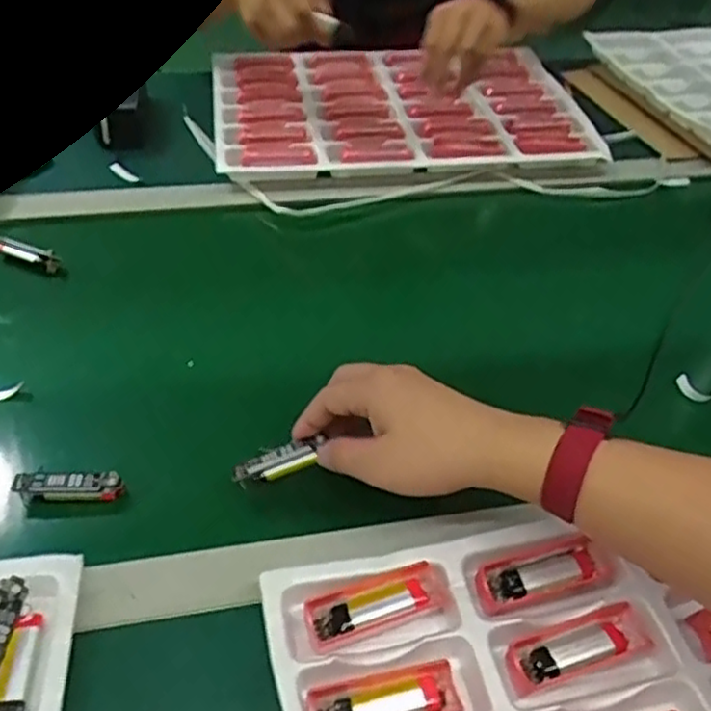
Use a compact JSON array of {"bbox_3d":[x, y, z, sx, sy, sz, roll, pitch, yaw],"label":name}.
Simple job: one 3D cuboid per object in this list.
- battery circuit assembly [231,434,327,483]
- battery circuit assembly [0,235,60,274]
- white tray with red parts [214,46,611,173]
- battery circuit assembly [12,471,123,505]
[{"bbox_3d":[-0.052,0.071,0.473,0.063,0.010,0.022,-19,48,-7],"label":"battery circuit assembly"},{"bbox_3d":[-0.308,-0.096,0.650,0.071,0.021,0.012,21,46,16],"label":"battery circuit assembly"},{"bbox_3d":[0.049,-0.323,0.870,0.438,0.021,0.320,-7,45,-10],"label":"white tray with red parts"},{"bbox_3d":[-0.192,0.087,0.466,0.068,0.017,0.018,-1,44,-6],"label":"battery circuit assembly"}]

